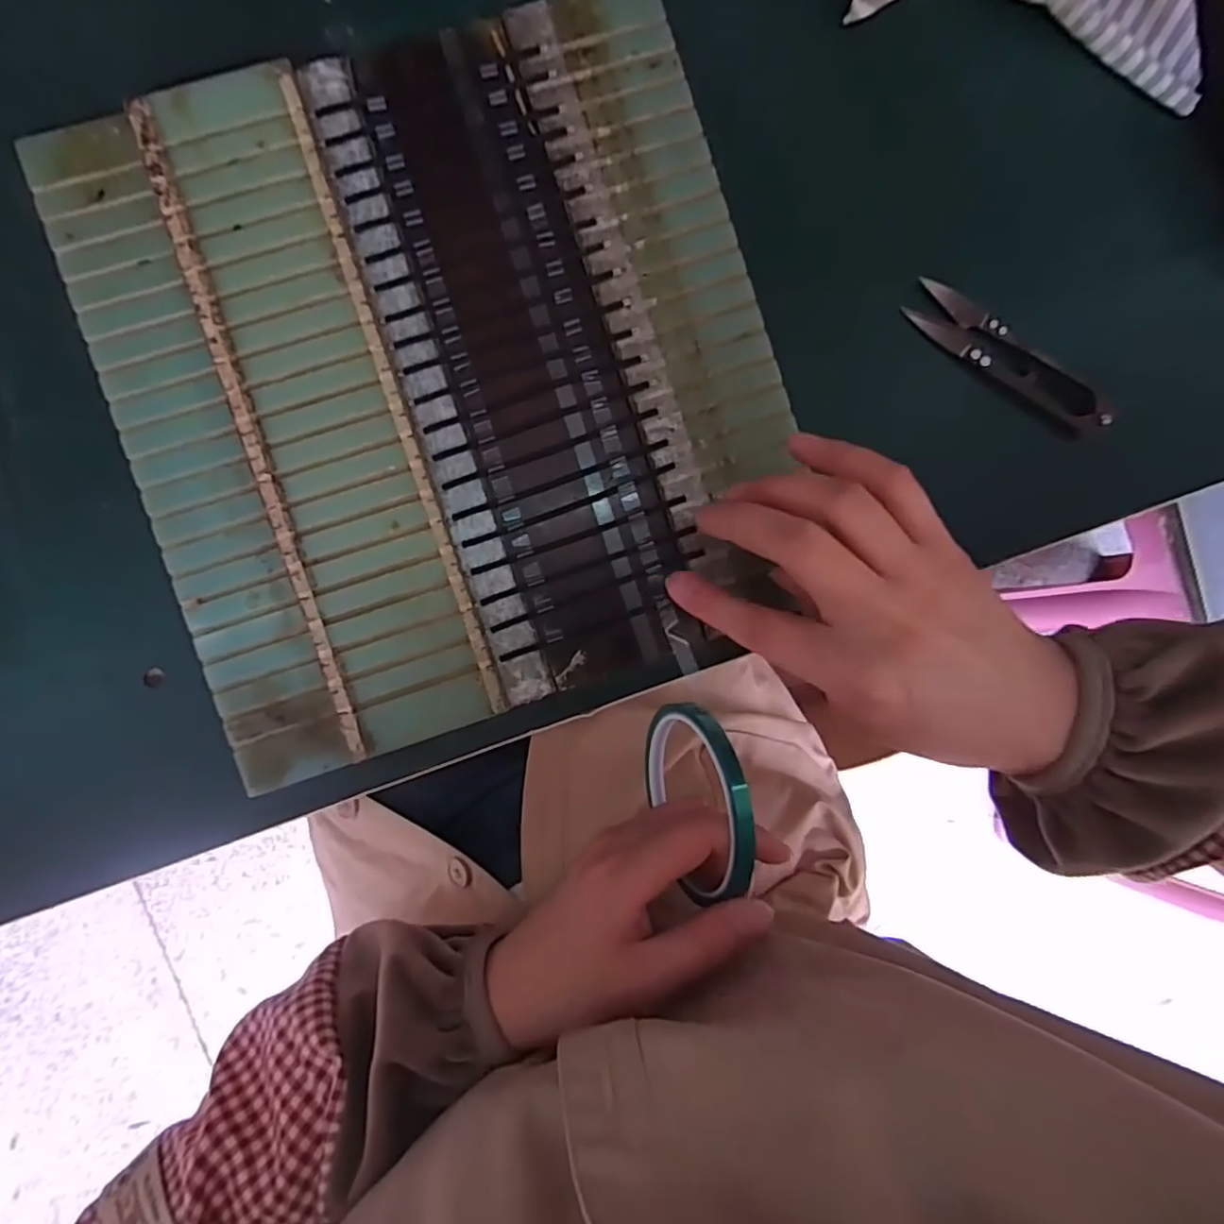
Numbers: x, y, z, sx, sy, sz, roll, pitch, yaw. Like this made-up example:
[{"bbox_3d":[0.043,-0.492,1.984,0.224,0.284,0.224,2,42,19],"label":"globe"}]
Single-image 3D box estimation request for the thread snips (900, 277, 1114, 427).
[{"bbox_3d":[0.175,-0.112,0.274,0.099,0.009,0.021,31,90,-6],"label":"thread snips"}]

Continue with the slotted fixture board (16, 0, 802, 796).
[{"bbox_3d":[-0.064,-0.092,0.255,0.258,0.008,0.267,-17,93,-4],"label":"slotted fixture board"}]

